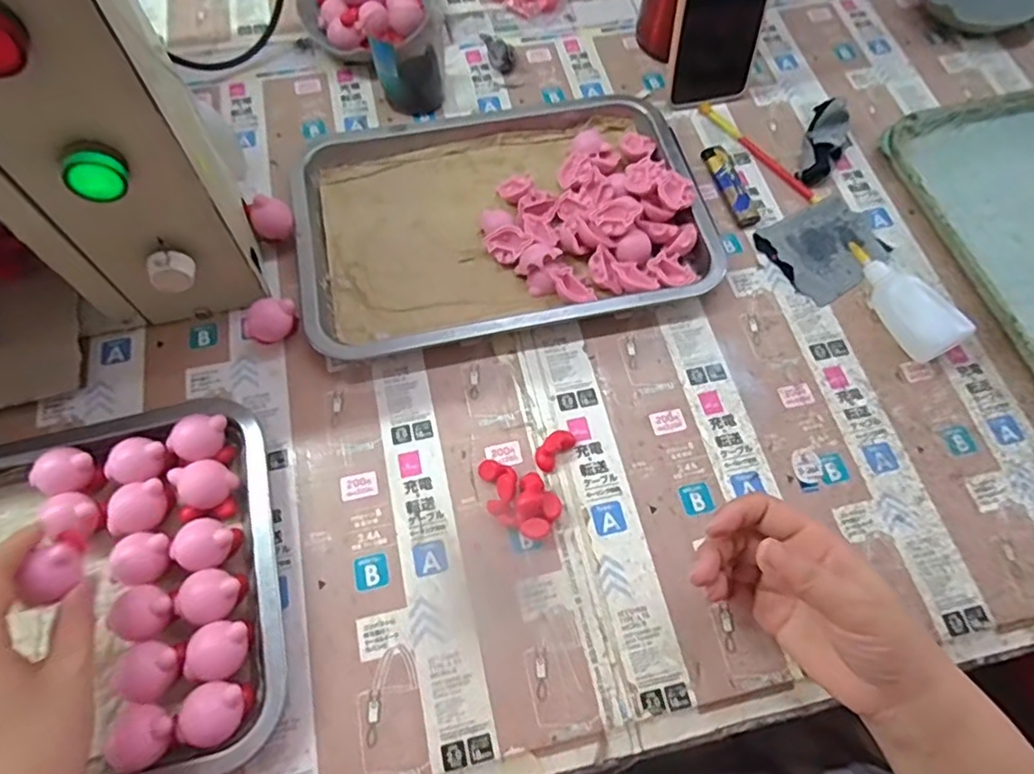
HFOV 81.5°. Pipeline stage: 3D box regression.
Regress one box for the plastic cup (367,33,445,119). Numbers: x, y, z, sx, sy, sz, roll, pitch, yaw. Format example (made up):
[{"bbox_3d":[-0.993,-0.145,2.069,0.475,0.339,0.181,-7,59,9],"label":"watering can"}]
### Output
[{"bbox_3d":[-0.094,-0.278,0.521,0.057,0.058,0.052,1,65,-2],"label":"plastic cup"}]

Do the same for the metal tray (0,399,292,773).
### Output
[{"bbox_3d":[-0.297,0.133,0.333,0.316,0.035,0.207,-12,66,-7],"label":"metal tray"}]

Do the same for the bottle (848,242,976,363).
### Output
[{"bbox_3d":[0.285,-0.067,0.446,0.039,0.026,0.099,-24,68,-12],"label":"bottle"}]

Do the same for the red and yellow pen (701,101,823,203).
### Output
[{"bbox_3d":[0.209,-0.205,0.520,0.012,0.004,0.137,-32,70,-15],"label":"red and yellow pen"}]

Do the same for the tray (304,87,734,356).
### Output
[{"bbox_3d":[-0.015,-0.146,0.477,0.307,0.028,0.230,-10,66,-7],"label":"tray"}]

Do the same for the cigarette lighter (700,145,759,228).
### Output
[{"bbox_3d":[0.178,-0.168,0.499,0.019,0.013,0.081,-14,66,-8],"label":"cigarette lighter"}]

